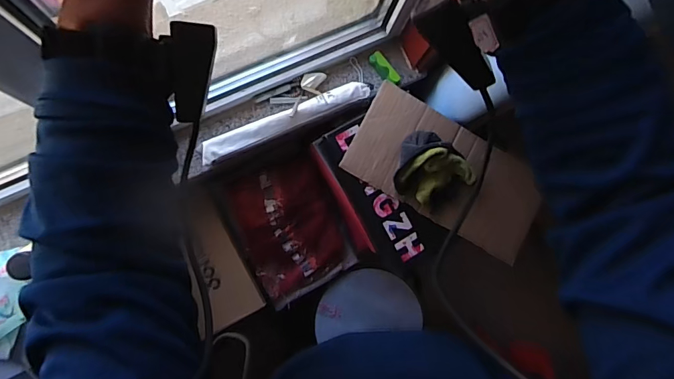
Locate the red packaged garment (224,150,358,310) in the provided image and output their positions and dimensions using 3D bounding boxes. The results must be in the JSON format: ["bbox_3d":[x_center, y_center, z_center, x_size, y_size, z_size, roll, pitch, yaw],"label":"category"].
[{"bbox_3d":[-0.102,0.088,0.978,0.233,0.034,0.317,-26,108,-14],"label":"red packaged garment"}]

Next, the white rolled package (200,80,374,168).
[{"bbox_3d":[-0.100,-0.136,0.820,0.342,0.035,0.040,-25,88,-9],"label":"white rolled package"}]

